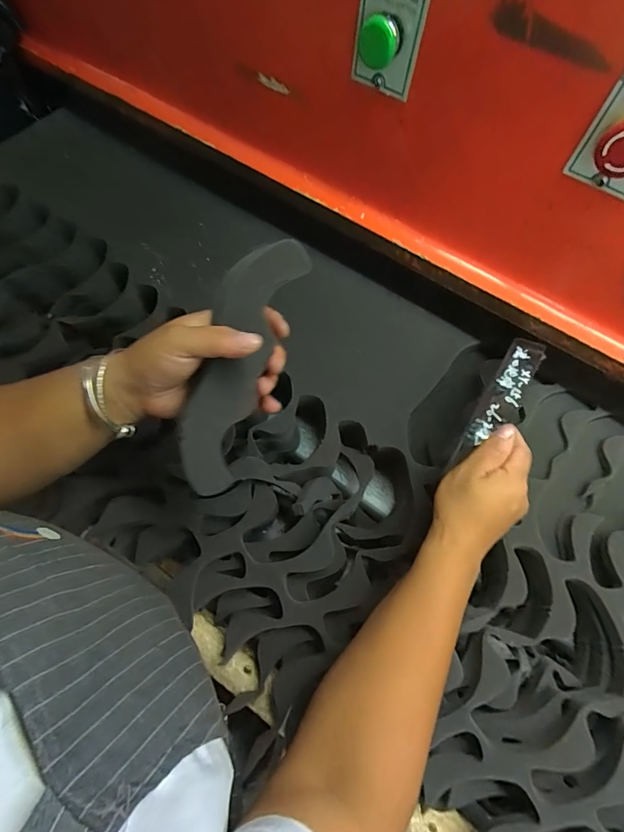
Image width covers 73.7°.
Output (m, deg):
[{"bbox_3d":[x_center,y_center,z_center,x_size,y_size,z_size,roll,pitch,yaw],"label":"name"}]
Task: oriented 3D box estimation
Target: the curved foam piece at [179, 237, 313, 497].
[{"bbox_3d":[-0.064,-0.036,0.327,0.056,0.033,0.204,20,93,7],"label":"curved foam piece"}]

